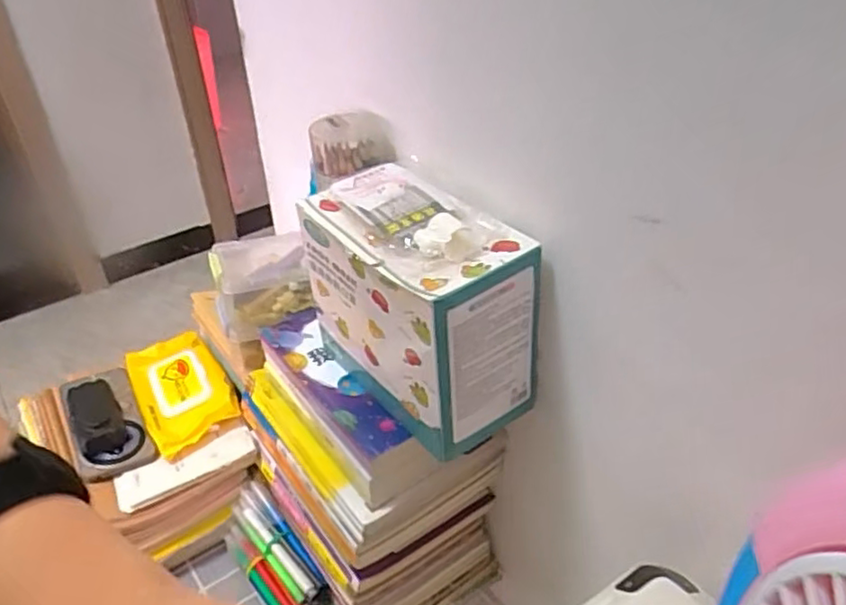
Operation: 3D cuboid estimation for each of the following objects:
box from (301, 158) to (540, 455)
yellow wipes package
[{"bbox_3d":[-0.006,-0.004,0.540,0.099,0.169,0.187,-26,43,-29],"label":"box"},{"bbox_3d":[-0.302,0.104,0.818,0.099,0.033,0.177,-22,41,-25],"label":"yellow wipes package"}]

